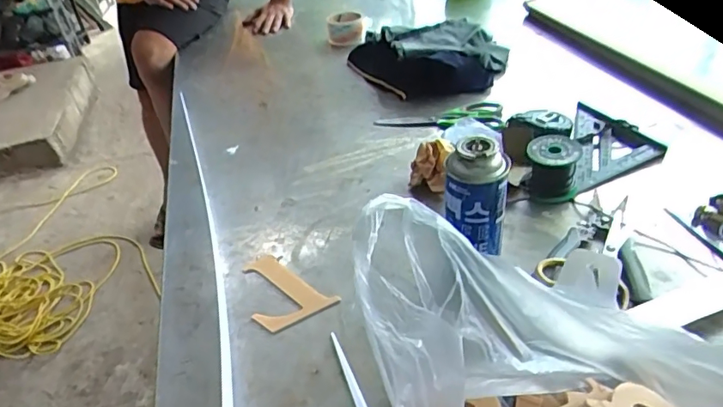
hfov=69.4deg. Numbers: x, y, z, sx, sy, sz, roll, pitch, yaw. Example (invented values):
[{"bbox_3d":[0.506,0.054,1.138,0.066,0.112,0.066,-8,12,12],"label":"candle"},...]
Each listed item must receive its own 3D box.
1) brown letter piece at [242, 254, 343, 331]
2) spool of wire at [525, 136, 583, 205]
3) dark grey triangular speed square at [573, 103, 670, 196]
[{"bbox_3d":[-0.105,0.112,0.641,0.134,0.005,0.081,25,47,36],"label":"brown letter piece"},{"bbox_3d":[0.275,-0.053,0.754,0.069,0.072,0.072,7,39,18],"label":"spool of wire"},{"bbox_3d":[0.404,-0.087,0.824,0.129,0.024,0.229,5,38,16],"label":"dark grey triangular speed square"}]

